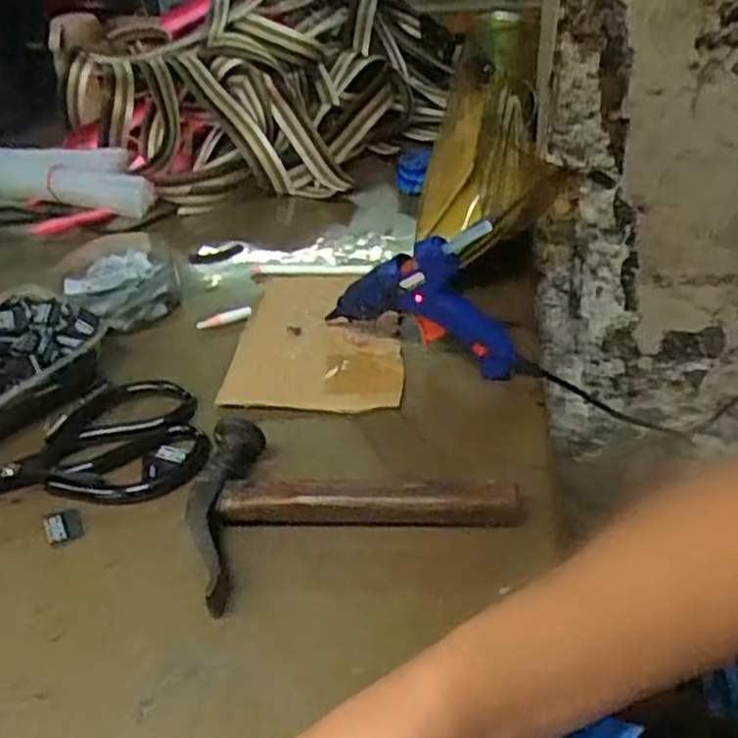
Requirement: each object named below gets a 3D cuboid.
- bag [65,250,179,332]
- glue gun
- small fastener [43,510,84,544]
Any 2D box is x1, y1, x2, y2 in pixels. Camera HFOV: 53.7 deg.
[{"bbox_3d":[-0.206,-0.070,0.609,0.084,0.029,0.087,-12,39,-10],"label":"bag"},{"bbox_3d":[0.042,-0.052,0.505,0.149,0.105,0.027,14,42,22],"label":"glue gun"},{"bbox_3d":[-0.180,0.092,0.431,0.019,0.004,0.023,-21,41,-20],"label":"small fastener"}]

